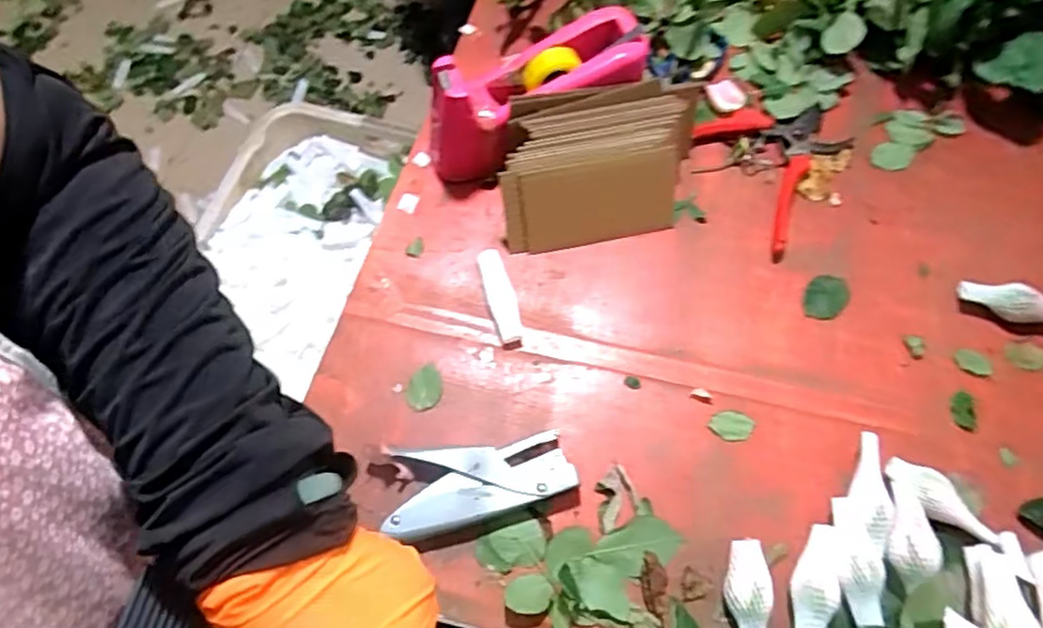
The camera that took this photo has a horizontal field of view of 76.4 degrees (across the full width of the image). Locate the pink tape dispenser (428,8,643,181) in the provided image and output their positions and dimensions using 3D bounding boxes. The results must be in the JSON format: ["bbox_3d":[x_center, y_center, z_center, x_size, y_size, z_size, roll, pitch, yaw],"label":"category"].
[{"bbox_3d":[0.013,-0.194,0.620,0.205,0.130,0.077,-21,64,-9],"label":"pink tape dispenser"}]

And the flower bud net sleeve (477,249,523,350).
[{"bbox_3d":[-0.018,-0.014,0.580,0.023,0.012,0.095,-15,66,-6],"label":"flower bud net sleeve"}]

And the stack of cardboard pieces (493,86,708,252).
[{"bbox_3d":[0.073,-0.130,0.595,0.179,0.086,0.115,-3,65,-1],"label":"stack of cardboard pieces"}]

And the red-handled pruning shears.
[{"bbox_3d":[0.261,-0.141,0.636,0.137,0.019,0.151,-23,67,-10],"label":"red-handled pruning shears"}]

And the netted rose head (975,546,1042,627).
[{"bbox_3d":[0.312,0.196,0.428,0.035,0.034,0.092,18,39,10],"label":"netted rose head"}]

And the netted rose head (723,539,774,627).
[{"bbox_3d":[0.159,0.205,0.465,0.030,0.024,0.085,-1,65,0],"label":"netted rose head"}]

